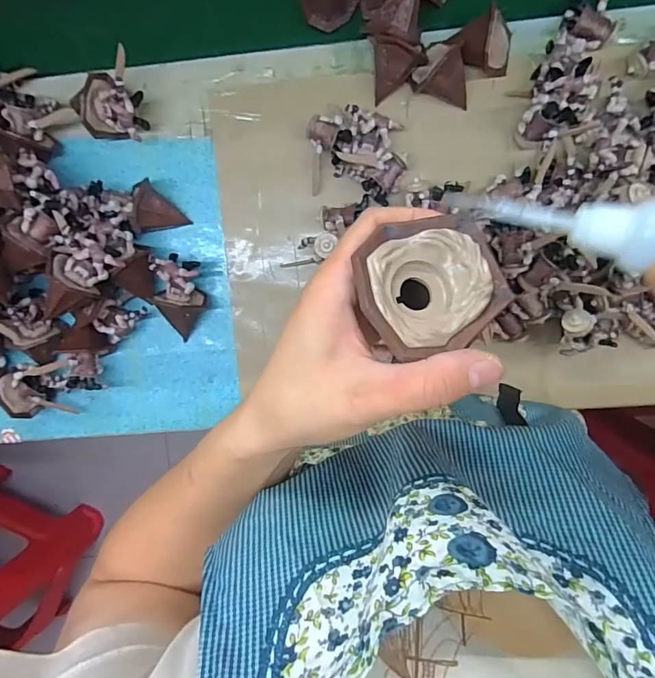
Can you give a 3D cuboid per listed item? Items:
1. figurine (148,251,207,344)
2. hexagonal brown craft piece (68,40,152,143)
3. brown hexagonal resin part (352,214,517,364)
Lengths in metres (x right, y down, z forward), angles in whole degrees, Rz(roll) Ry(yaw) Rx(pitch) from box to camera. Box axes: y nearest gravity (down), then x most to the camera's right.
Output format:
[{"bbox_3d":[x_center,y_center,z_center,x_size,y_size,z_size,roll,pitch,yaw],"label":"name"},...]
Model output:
[{"bbox_3d":[-0.175,-0.044,0.549,0.060,0.050,0.108,3,122,4],"label":"figurine"},{"bbox_3d":[-0.243,-0.256,0.516,0.090,0.061,0.073,-17,97,6],"label":"hexagonal brown craft piece"},{"bbox_3d":[0.041,-0.022,0.204,0.062,0.029,0.057,-11,75,-13],"label":"brown hexagonal resin part"}]

